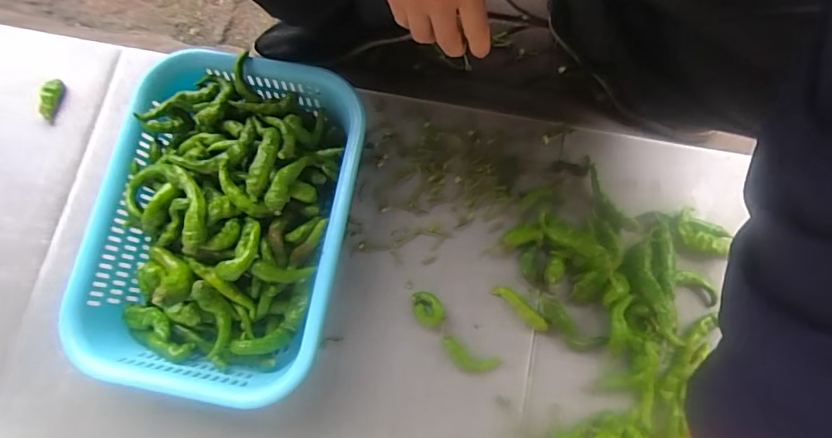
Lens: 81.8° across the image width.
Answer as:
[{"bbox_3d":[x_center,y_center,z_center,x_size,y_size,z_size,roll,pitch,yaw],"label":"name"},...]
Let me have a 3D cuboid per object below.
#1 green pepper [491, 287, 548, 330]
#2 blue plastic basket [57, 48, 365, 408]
[{"bbox_3d":[0.121,0.102,0.558,0.071,0.015,0.016,41,81,10],"label":"green pepper"},{"bbox_3d":[-0.205,0.005,0.541,0.265,0.110,0.371,9,77,4],"label":"blue plastic basket"}]

